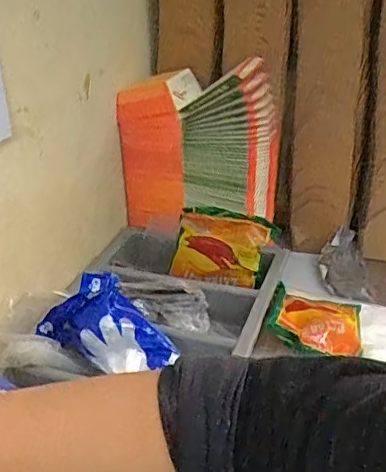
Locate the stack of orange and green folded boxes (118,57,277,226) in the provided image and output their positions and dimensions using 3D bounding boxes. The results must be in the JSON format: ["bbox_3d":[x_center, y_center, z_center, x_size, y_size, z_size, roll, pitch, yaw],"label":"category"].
[{"bbox_3d":[0.008,-0.139,0.902,0.216,0.241,0.134,19,34,34],"label":"stack of orange and green folded boxes"}]

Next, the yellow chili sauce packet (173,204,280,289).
[{"bbox_3d":[0.041,0.018,0.835,0.155,0.108,0.032,9,21,20],"label":"yellow chili sauce packet"}]

